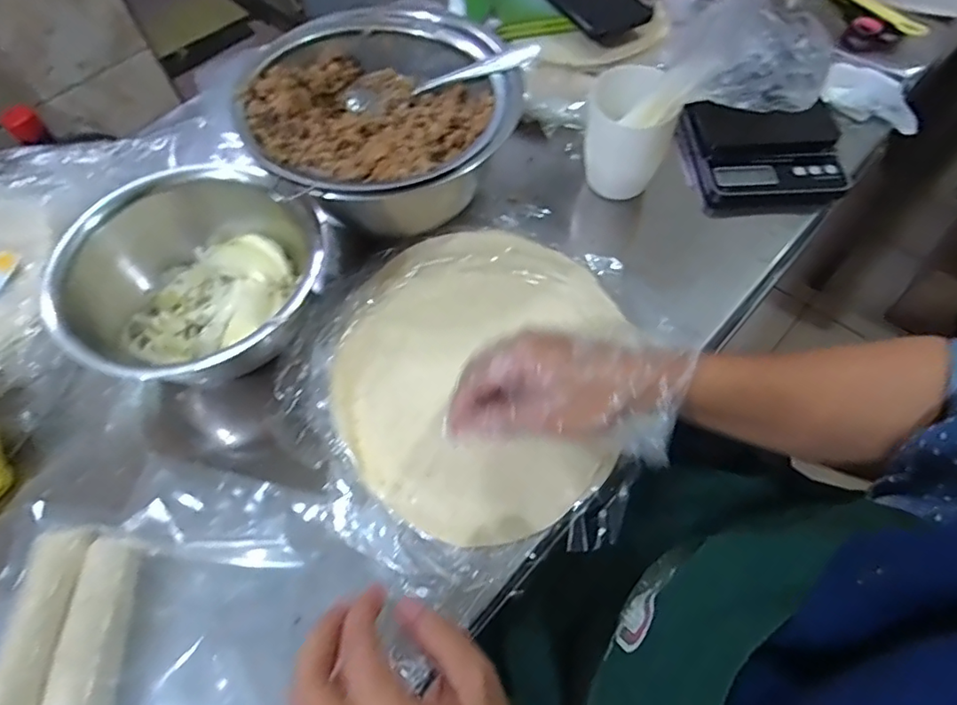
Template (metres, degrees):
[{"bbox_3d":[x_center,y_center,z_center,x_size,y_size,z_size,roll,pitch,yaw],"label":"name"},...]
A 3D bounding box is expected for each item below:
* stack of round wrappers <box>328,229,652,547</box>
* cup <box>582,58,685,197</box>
[{"bbox_3d":[0.002,0.008,0.422,0.212,0.027,0.249,15,62,11],"label":"stack of round wrappers"},{"bbox_3d":[0.131,-0.195,0.485,0.070,0.104,0.073,-1,60,2],"label":"cup"}]

